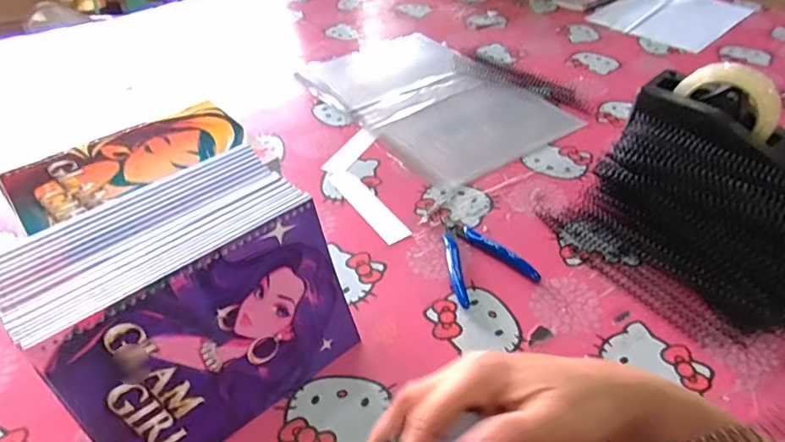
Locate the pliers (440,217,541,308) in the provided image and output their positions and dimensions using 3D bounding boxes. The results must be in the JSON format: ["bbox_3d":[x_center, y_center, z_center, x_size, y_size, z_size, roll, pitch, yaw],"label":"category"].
[{"bbox_3d":[0.084,0.030,0.516,0.083,0.012,0.114,-16,44,-15],"label":"pliers"}]

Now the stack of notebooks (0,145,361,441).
[{"bbox_3d":[-0.154,0.064,0.391,0.200,0.144,0.151,-34,51,-30],"label":"stack of notebooks"}]

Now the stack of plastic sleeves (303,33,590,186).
[{"bbox_3d":[0.050,-0.197,0.769,0.262,0.010,0.409,-27,48,-25],"label":"stack of plastic sleeves"}]

